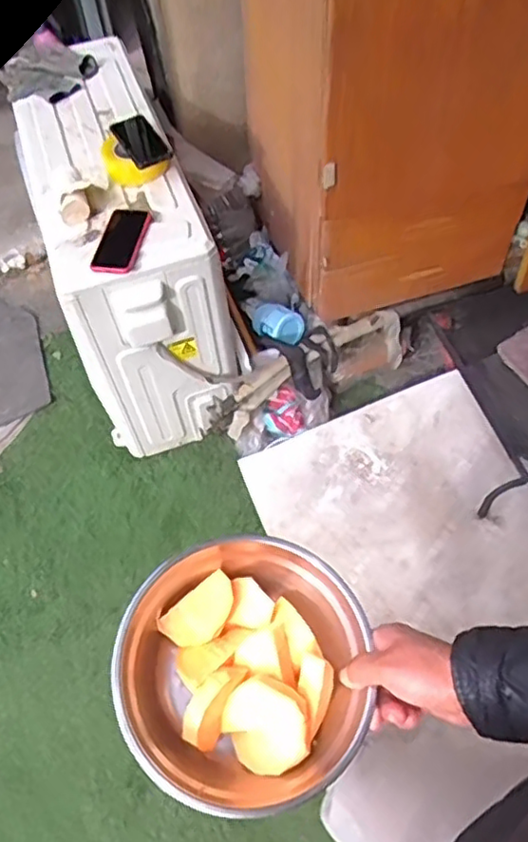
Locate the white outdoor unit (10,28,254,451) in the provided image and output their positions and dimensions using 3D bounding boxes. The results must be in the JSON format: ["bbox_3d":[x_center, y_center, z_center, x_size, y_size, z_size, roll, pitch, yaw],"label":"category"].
[{"bbox_3d":[-0.341,-0.432,1.649,0.376,0.628,0.788,-20,57,-8],"label":"white outdoor unit"}]

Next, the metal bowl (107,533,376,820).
[{"bbox_3d":[-0.016,0.211,0.550,0.205,0.065,0.205,0,55,0],"label":"metal bowl"}]

